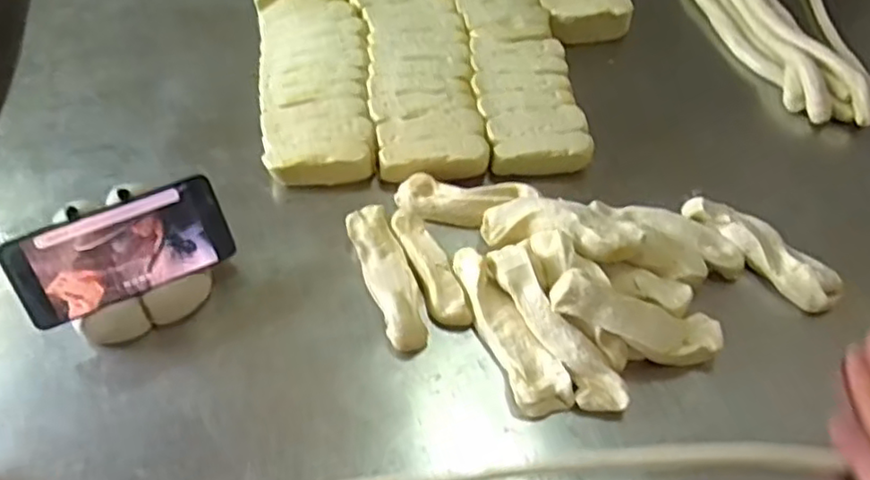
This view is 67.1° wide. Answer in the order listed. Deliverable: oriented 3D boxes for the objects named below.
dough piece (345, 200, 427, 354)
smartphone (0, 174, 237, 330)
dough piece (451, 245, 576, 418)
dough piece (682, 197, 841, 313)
[{"bbox_3d":[-0.040,0.032,0.565,0.037,0.029,0.139,-18,55,-14],"label":"dough piece"},{"bbox_3d":[-0.252,0.009,0.531,0.161,0.075,0.009,-23,23,-18],"label":"smartphone"},{"bbox_3d":[0.057,0.072,0.529,0.039,0.036,0.147,-22,56,-17],"label":"dough piece"},{"bbox_3d":[0.287,0.005,0.576,0.033,0.024,0.139,-33,60,-24],"label":"dough piece"}]

